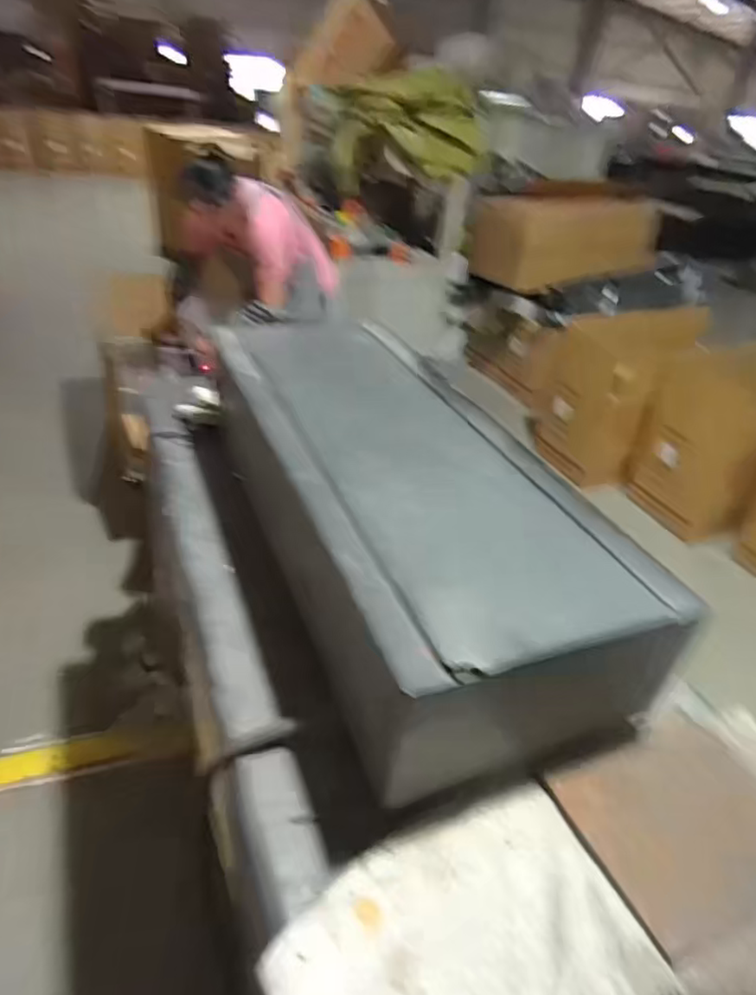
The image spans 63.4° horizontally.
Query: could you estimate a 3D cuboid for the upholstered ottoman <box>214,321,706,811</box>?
[{"bbox_3d":[0.026,0.009,0.802,0.319,0.191,0.678,-9,38,-22],"label":"upholstered ottoman"}]

